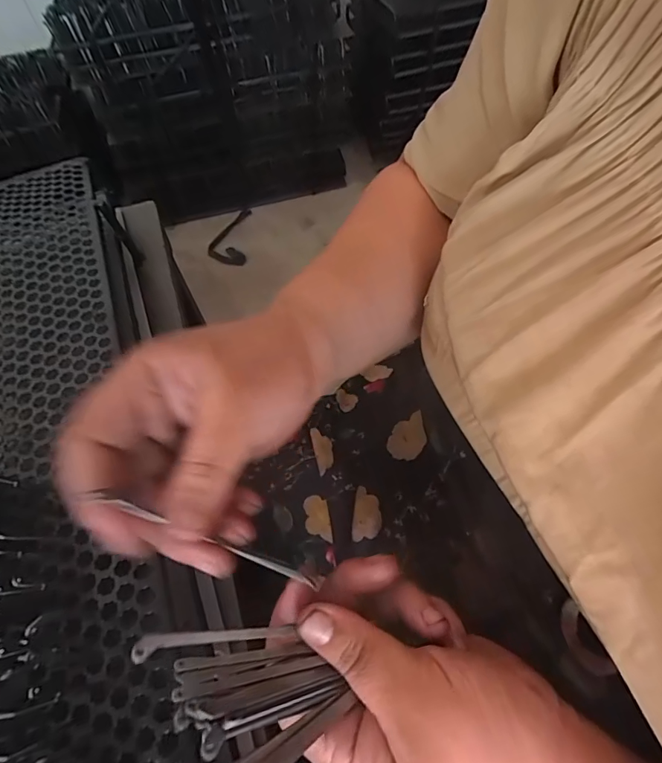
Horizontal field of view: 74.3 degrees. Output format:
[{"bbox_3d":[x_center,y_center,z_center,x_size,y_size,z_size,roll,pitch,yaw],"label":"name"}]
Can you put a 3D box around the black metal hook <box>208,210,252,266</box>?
[{"bbox_3d":[-0.273,-0.392,1.177,0.100,0.027,0.205,-3,60,3],"label":"black metal hook"}]

